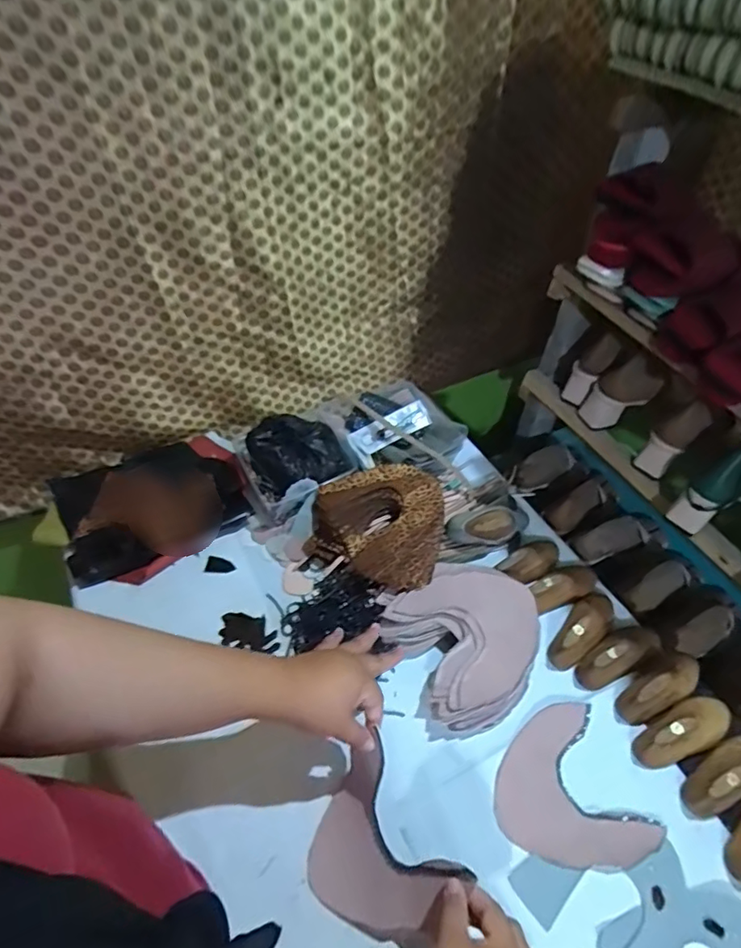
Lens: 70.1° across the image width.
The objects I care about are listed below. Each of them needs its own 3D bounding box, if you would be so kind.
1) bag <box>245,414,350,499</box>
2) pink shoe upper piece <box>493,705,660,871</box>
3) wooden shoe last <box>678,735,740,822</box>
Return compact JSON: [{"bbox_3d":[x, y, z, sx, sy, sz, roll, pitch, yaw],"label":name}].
[{"bbox_3d":[-0.110,-0.038,0.824,0.151,0.059,0.117,-18,51,-22],"label":"bag"},{"bbox_3d":[0.217,0.358,0.601,0.159,0.009,0.162,-11,49,-16],"label":"pink shoe upper piece"},{"bbox_3d":[0.416,0.340,0.606,0.135,0.058,0.051,-17,51,-21],"label":"wooden shoe last"}]

